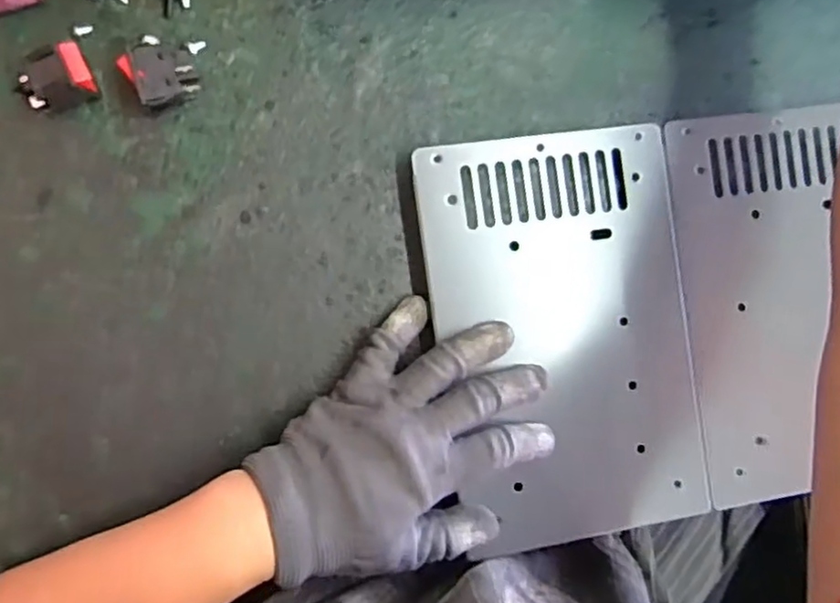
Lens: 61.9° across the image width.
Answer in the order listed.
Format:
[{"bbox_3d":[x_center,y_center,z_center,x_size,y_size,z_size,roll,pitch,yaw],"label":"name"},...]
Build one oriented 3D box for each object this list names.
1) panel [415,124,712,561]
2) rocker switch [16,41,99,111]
[{"bbox_3d":[0.085,0.021,0.402,0.148,0.021,0.229,-9,90,-8],"label":"panel"},{"bbox_3d":[-0.182,-0.112,0.352,0.034,0.031,0.020,-16,92,-9],"label":"rocker switch"}]

